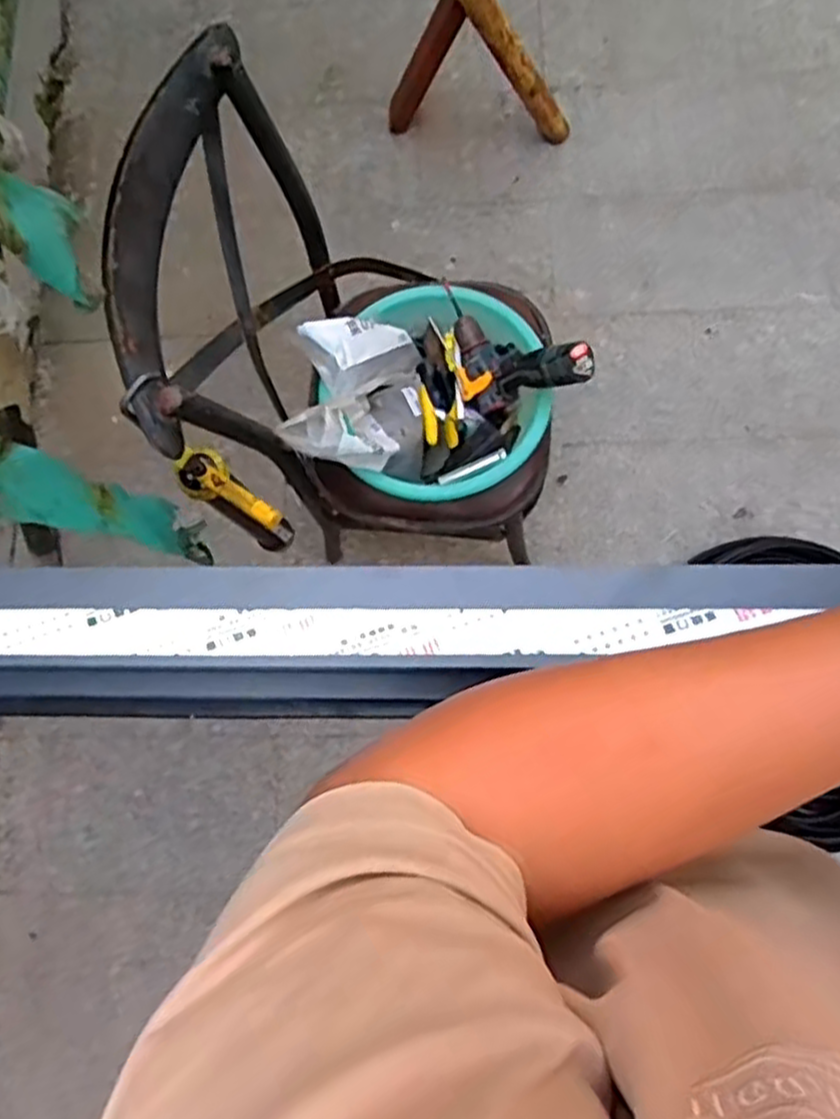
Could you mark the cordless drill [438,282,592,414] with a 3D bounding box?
[{"bbox_3d":[0.104,-0.281,1.041,0.253,0.130,0.109,39,83,11],"label":"cordless drill"}]

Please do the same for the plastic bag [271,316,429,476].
[{"bbox_3d":[-0.089,-0.226,1.039,0.178,0.119,0.213,-1,78,4],"label":"plastic bag"}]

